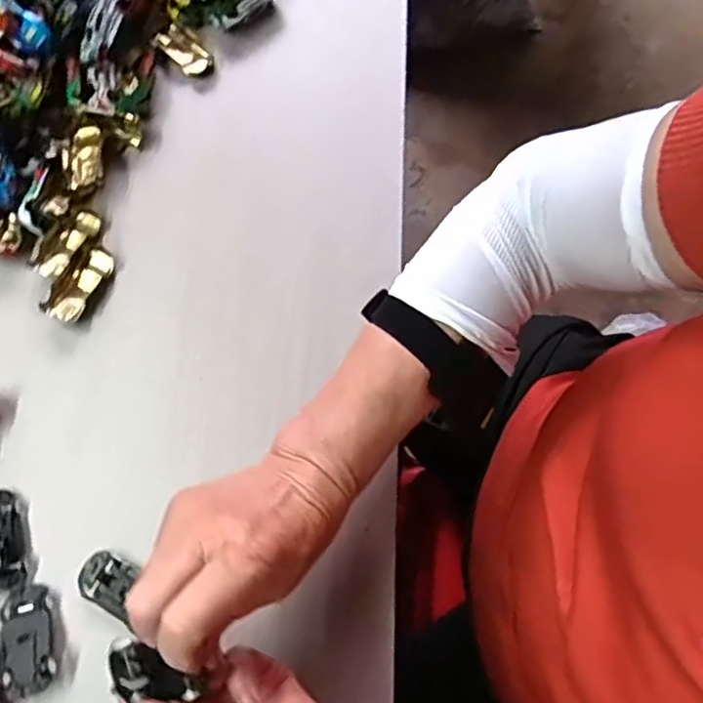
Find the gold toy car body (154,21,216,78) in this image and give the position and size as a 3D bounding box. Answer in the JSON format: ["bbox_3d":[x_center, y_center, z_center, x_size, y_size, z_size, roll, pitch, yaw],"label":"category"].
[{"bbox_3d":[-0.141,-0.255,0.543,0.030,0.011,0.056,-43,76,-12],"label":"gold toy car body"}]

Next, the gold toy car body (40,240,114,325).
[{"bbox_3d":[-0.203,-0.052,0.475,0.032,0.015,0.063,30,75,11],"label":"gold toy car body"}]

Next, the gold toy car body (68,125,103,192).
[{"bbox_3d":[-0.209,-0.149,0.500,0.027,0.017,0.061,-10,72,-2],"label":"gold toy car body"}]

